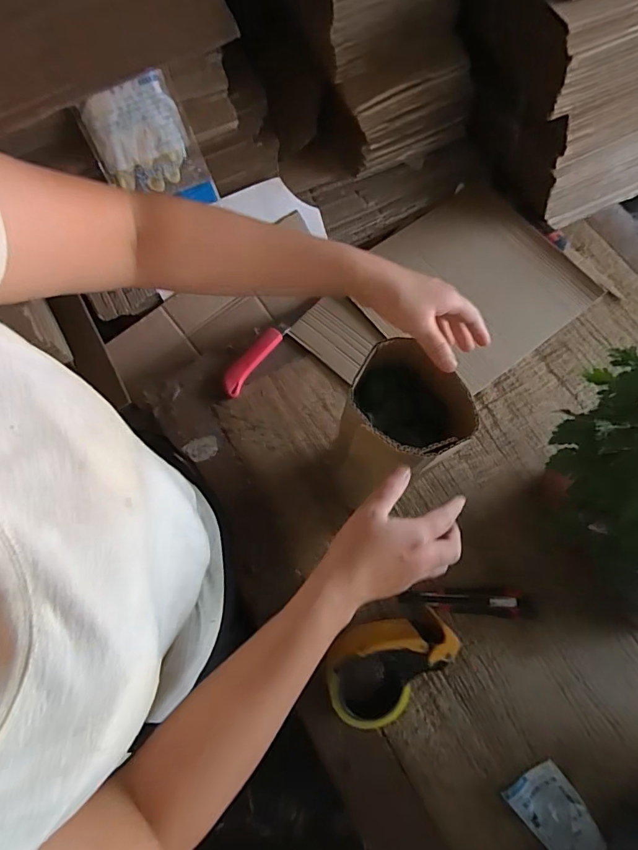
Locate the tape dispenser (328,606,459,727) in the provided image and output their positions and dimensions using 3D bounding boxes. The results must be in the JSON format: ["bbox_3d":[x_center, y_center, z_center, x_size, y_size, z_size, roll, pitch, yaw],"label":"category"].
[{"bbox_3d":[0.098,0.324,0.617,0.171,0.079,0.118,-11,73,-4],"label":"tape dispenser"}]

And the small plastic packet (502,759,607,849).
[{"bbox_3d":[0.302,0.492,0.581,0.072,0.013,0.119,-40,77,-11],"label":"small plastic packet"}]

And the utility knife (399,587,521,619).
[{"bbox_3d":[0.207,0.255,0.676,0.168,0.008,0.039,5,72,1],"label":"utility knife"}]

